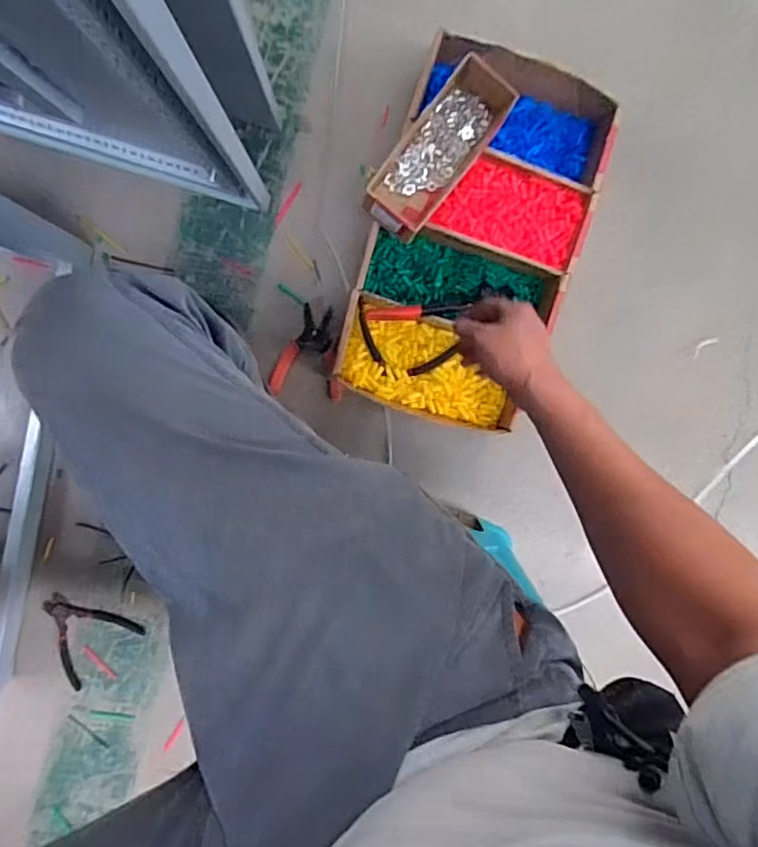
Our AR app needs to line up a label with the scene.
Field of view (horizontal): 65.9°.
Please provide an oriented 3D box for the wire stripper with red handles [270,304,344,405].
[{"bbox_3d":[-0.110,-0.115,0.939,0.112,0.011,0.144,7,95,-6],"label":"wire stripper with red handles"}]

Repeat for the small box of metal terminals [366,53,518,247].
[{"bbox_3d":[0.076,-0.363,0.796,0.097,0.062,0.233,37,91,-8],"label":"small box of metal terminals"}]

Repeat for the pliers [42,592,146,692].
[{"bbox_3d":[-0.480,0.334,0.935,0.142,0.012,0.143,-40,98,-1],"label":"pliers"}]

